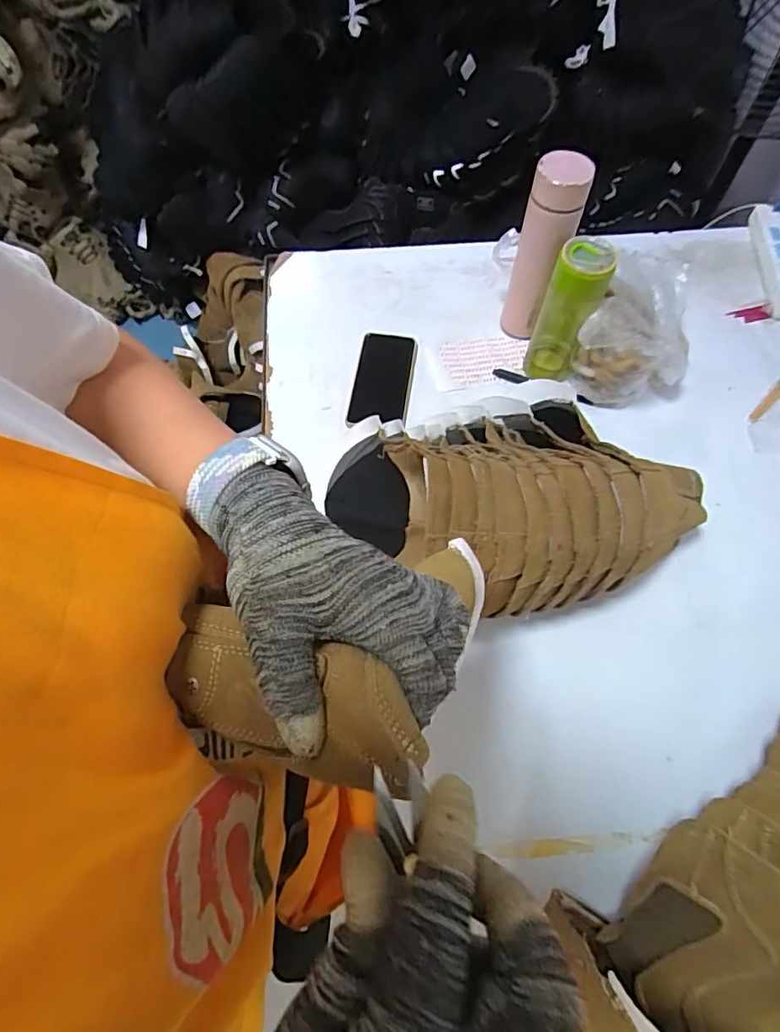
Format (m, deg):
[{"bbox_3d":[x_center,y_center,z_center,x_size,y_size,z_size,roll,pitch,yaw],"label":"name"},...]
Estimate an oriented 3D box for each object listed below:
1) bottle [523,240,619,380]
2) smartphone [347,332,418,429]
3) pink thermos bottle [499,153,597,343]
[{"bbox_3d":[0.224,-0.258,0.675,0.066,0.183,0.066,17,65,7],"label":"bottle"},{"bbox_3d":[-0.009,-0.189,0.744,0.080,0.016,0.164,8,64,3],"label":"smartphone"},{"bbox_3d":[0.194,-0.336,0.689,0.061,0.227,0.051,18,65,7],"label":"pink thermos bottle"}]

